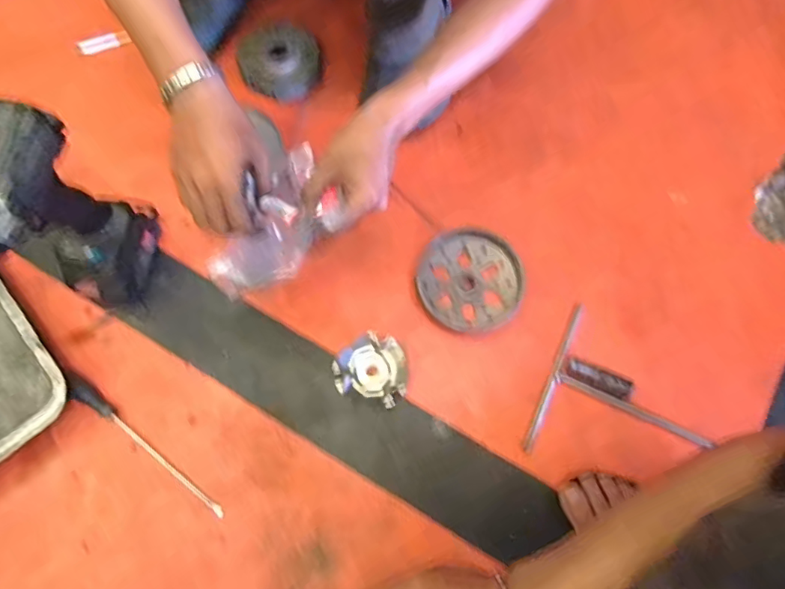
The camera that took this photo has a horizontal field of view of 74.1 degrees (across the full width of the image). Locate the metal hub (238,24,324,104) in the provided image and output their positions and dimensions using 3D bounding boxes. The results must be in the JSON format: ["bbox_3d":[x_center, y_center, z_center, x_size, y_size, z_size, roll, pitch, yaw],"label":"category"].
[{"bbox_3d":[-0.159,-0.335,0.737,0.115,0.017,0.113,0,72,-1],"label":"metal hub"}]

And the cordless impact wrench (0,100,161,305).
[{"bbox_3d":[-0.335,-0.066,0.543,0.073,0.261,0.151,2,72,0],"label":"cordless impact wrench"}]

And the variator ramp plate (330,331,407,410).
[{"bbox_3d":[-0.025,0.087,0.628,0.086,0.013,0.078,16,73,4],"label":"variator ramp plate"}]

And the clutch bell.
[{"bbox_3d":[0.096,-0.020,0.657,0.127,0.023,0.136,0,72,-1],"label":"clutch bell"}]

